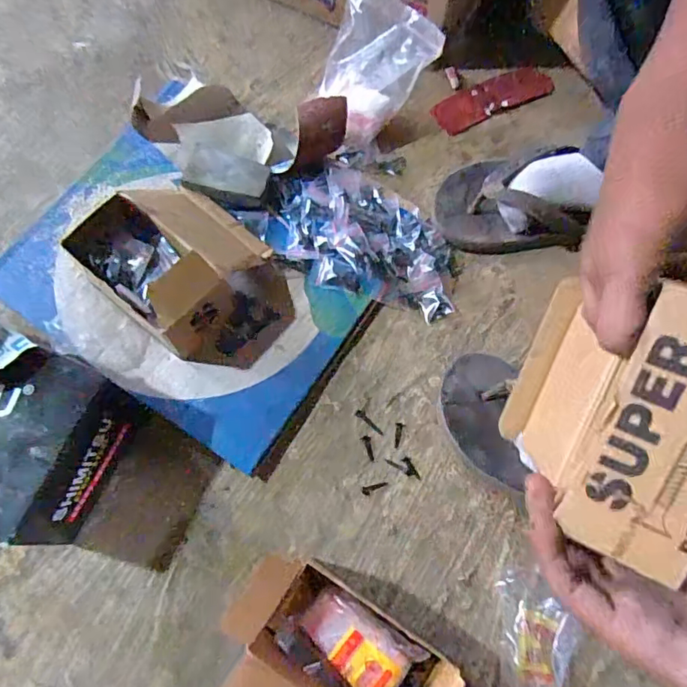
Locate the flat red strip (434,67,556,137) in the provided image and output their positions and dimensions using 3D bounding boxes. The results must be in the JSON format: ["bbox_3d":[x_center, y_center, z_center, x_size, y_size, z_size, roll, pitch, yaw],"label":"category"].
[{"bbox_3d":[0.170,-0.285,0.611,0.136,0.011,0.047,-25,72,-8],"label":"flat red strip"}]

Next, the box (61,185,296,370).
[{"bbox_3d":[-0.136,-0.068,0.484,0.176,0.075,0.137,37,75,12],"label":"box"}]

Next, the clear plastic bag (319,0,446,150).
[{"bbox_3d":[0.023,-0.296,0.559,0.113,0.021,0.134,46,113,2],"label":"clear plastic bag"}]

